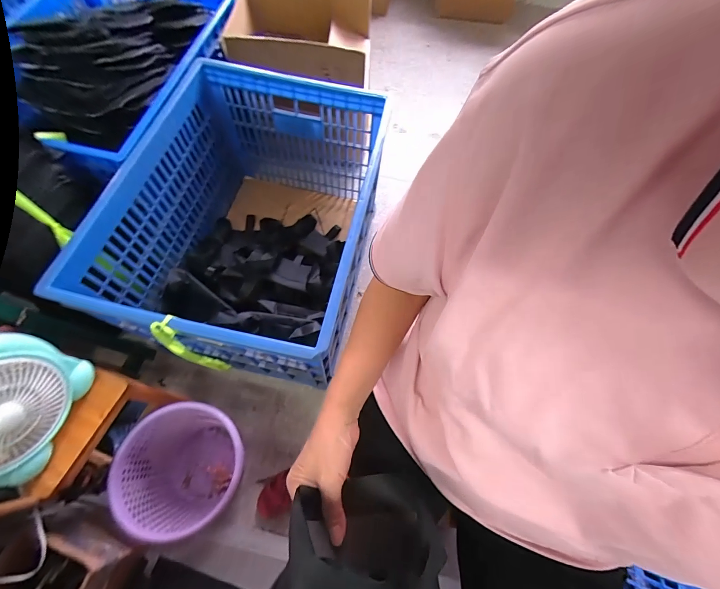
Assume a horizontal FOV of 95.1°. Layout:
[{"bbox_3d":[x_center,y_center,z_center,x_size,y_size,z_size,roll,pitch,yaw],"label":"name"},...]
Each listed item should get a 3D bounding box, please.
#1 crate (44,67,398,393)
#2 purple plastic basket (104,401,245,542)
[{"bbox_3d":[-0.312,-0.216,1.054,0.616,0.491,0.860,12,66,3],"label":"crate"},{"bbox_3d":[-0.432,0.450,0.872,0.267,0.287,0.264,1,66,-2],"label":"purple plastic basket"}]

